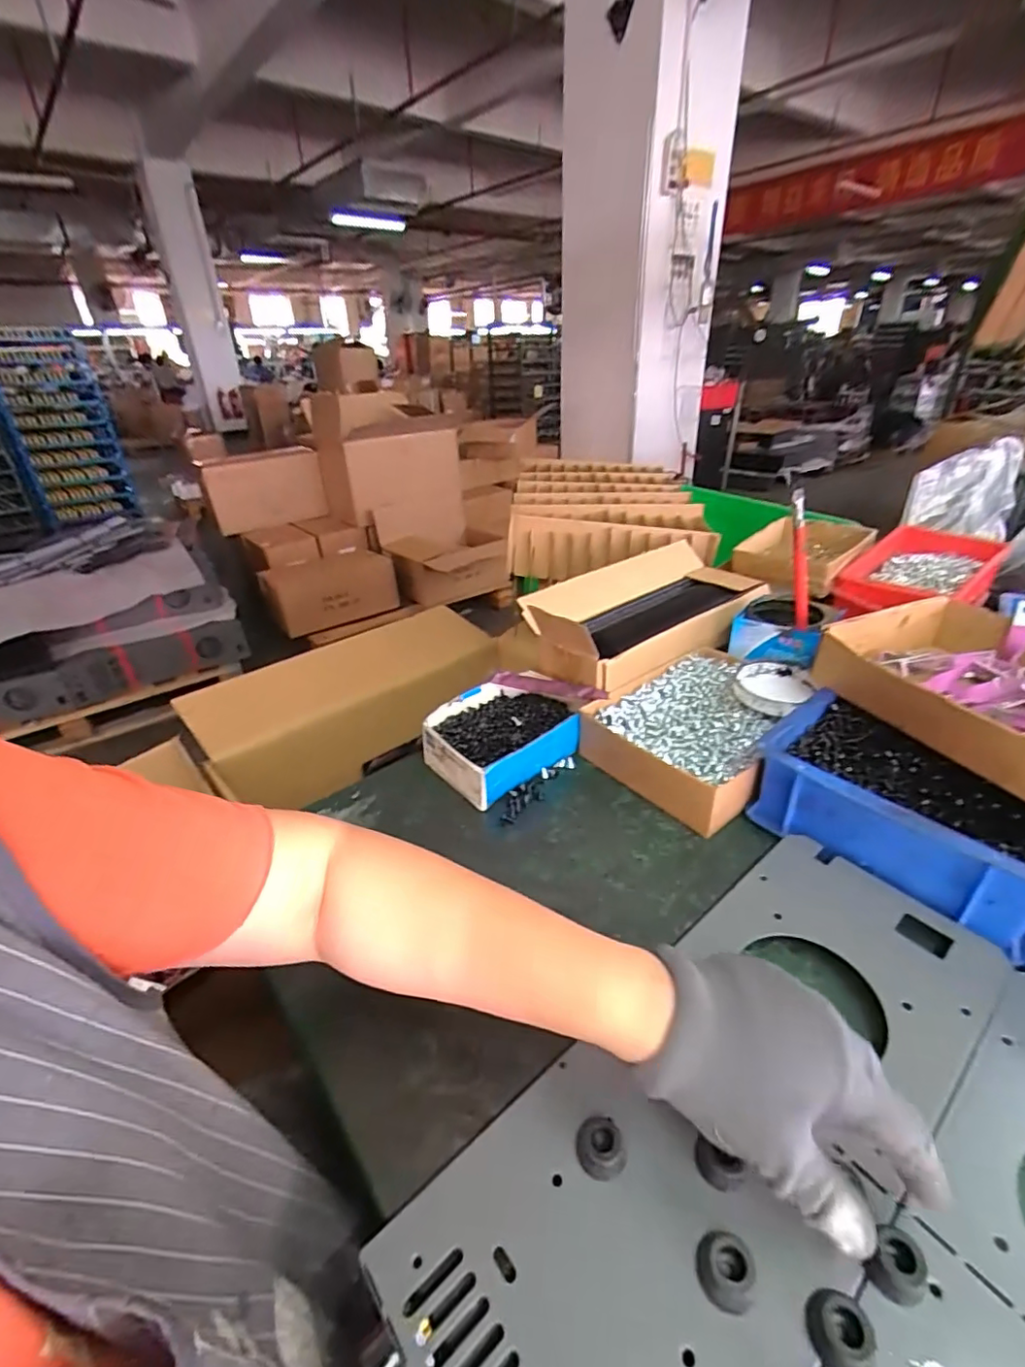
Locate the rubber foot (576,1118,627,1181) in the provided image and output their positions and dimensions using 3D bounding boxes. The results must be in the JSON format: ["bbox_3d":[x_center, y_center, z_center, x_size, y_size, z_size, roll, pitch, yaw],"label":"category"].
[{"bbox_3d":[0.044,0.234,0.280,0.023,0.013,0.023,-2,30,1],"label":"rubber foot"}]

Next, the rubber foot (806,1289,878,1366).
[{"bbox_3d":[0.132,0.262,0.225,0.023,0.011,0.023,-2,30,1],"label":"rubber foot"}]

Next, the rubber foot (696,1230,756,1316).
[{"bbox_3d":[0.092,0.254,0.242,0.022,0.012,0.024,-2,30,1],"label":"rubber foot"}]

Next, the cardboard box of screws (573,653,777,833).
[{"bbox_3d":[0.194,0.036,0.567,0.210,0.049,0.159,-32,44,-30],"label":"cardboard box of screws"}]

